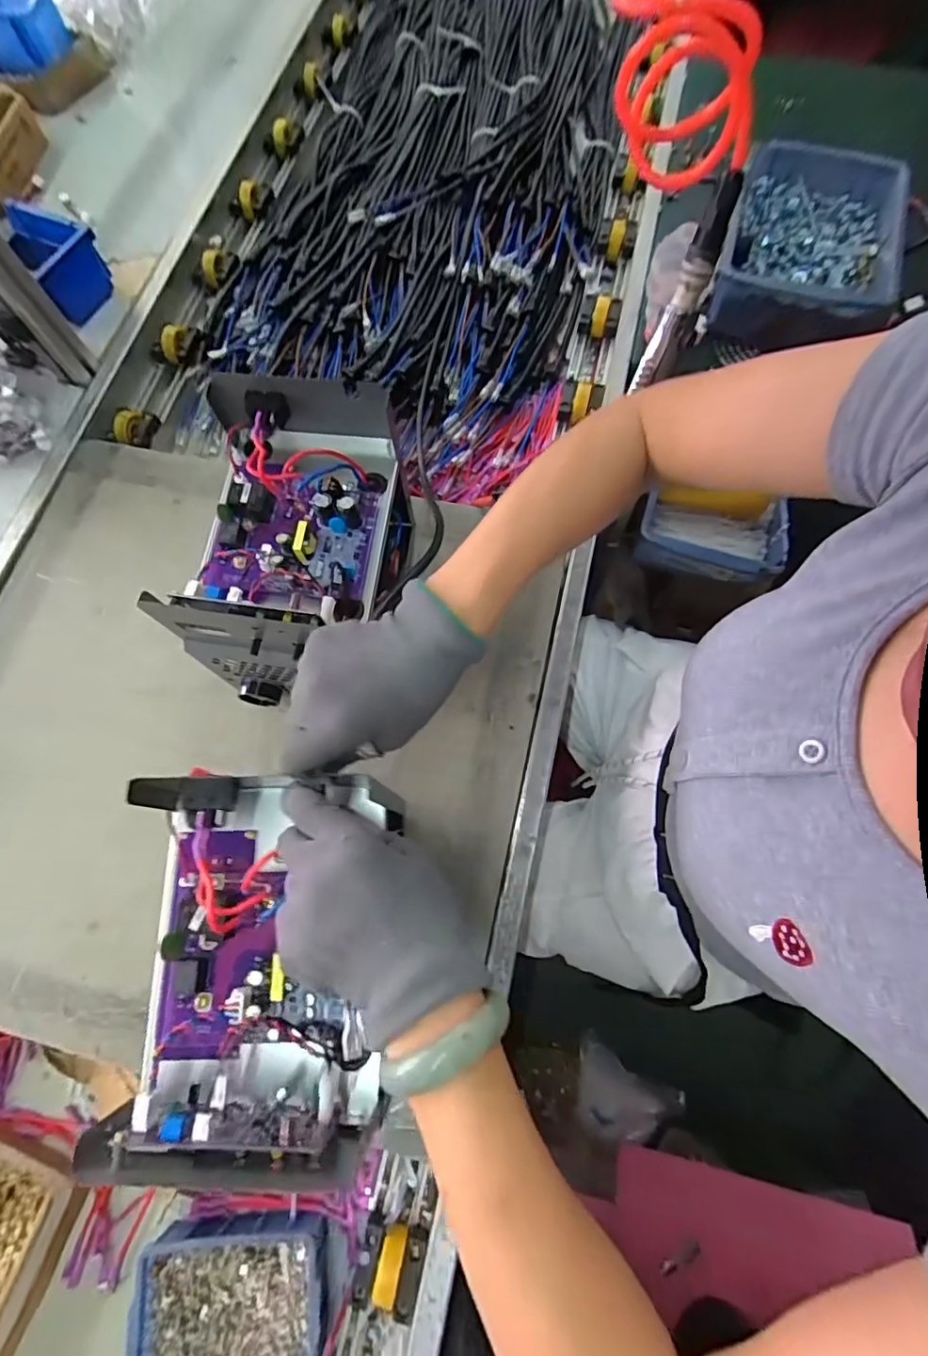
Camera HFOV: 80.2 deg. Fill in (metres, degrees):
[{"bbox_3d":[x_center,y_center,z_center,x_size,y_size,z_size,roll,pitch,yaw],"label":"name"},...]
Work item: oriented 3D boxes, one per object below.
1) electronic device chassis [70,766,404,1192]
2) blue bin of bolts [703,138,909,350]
[{"bbox_3d":[-0.126,0.169,0.342,0.145,0.084,0.211,3,72,3],"label":"electronic device chassis"},{"bbox_3d":[0.410,-0.507,0.661,0.184,0.081,0.234,14,73,6],"label":"blue bin of bolts"}]

